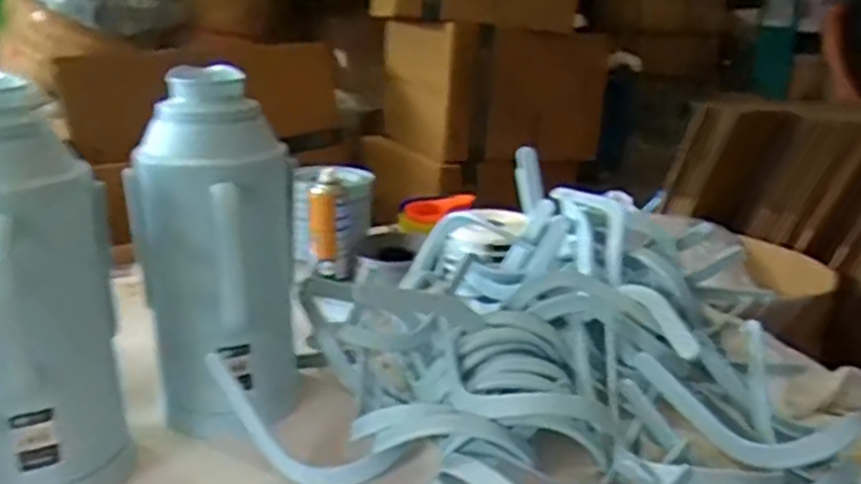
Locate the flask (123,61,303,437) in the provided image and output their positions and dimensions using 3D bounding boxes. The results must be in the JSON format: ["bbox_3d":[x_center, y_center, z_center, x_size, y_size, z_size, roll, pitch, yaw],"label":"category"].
[{"bbox_3d":[-0.219,0.013,0.777,0.142,0.358,0.137,8,20,18],"label":"flask"}]

